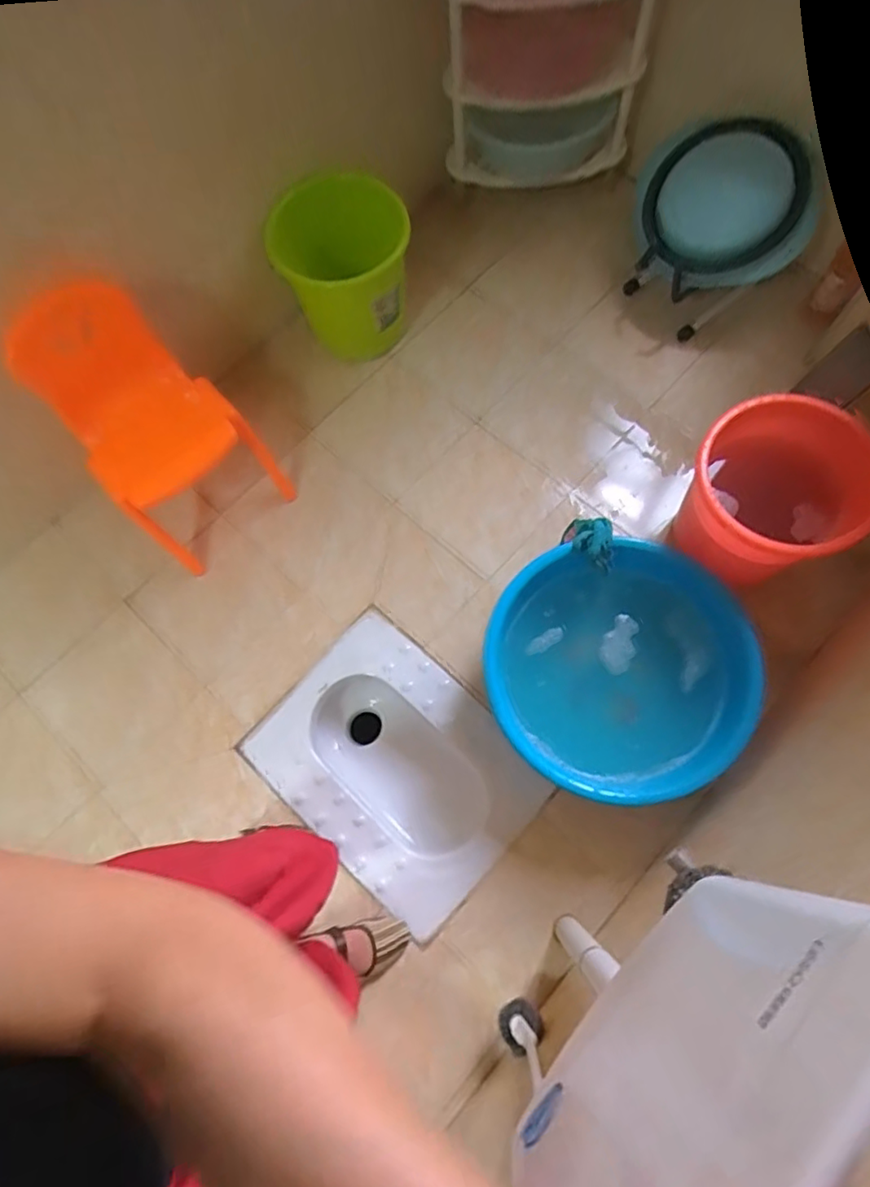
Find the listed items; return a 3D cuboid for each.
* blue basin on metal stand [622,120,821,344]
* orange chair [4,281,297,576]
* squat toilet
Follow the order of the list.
[{"bbox_3d":[0.655,-0.884,1.451,0.300,0.313,0.427,-43,75,-9],"label":"blue basin on metal stand"},{"bbox_3d":[-0.599,-0.339,1.298,0.326,0.441,0.358,-42,75,-9],"label":"orange chair"},{"bbox_3d":[-0.076,0.374,1.317,0.555,0.165,0.424,40,79,14],"label":"squat toilet"}]

